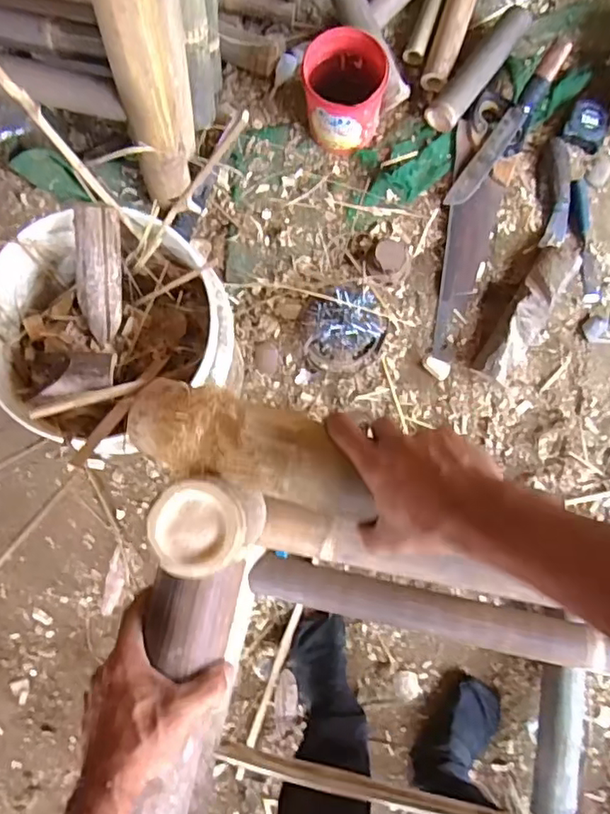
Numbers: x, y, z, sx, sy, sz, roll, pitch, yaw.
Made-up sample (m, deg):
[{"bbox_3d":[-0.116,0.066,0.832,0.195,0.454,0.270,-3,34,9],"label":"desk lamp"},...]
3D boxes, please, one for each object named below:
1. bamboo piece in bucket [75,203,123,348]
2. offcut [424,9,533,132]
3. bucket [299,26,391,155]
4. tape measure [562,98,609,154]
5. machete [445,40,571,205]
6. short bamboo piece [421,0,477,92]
[{"bbox_3d":[-0.262,-0.166,0.714,0.058,0.017,0.168,7,114,1],"label":"bamboo piece in bucket"},{"bbox_3d":[0.327,-0.633,1.049,0.060,0.054,0.266,38,87,3],"label":"offcut"},{"bbox_3d":[0.068,-0.556,1.002,0.142,0.151,0.140,0,86,1],"label":"bucket"},{"bbox_3d":[0.527,-0.527,1.051,0.079,0.030,0.078,16,87,2],"label":"tape measure"},{"bbox_3d":[0.371,-0.510,1.038,0.042,0.027,0.322,36,100,3],"label":"machete"},{"bbox_3d":[0.276,-0.714,1.059,0.057,0.044,0.239,19,87,2],"label":"short bamboo piece"}]

